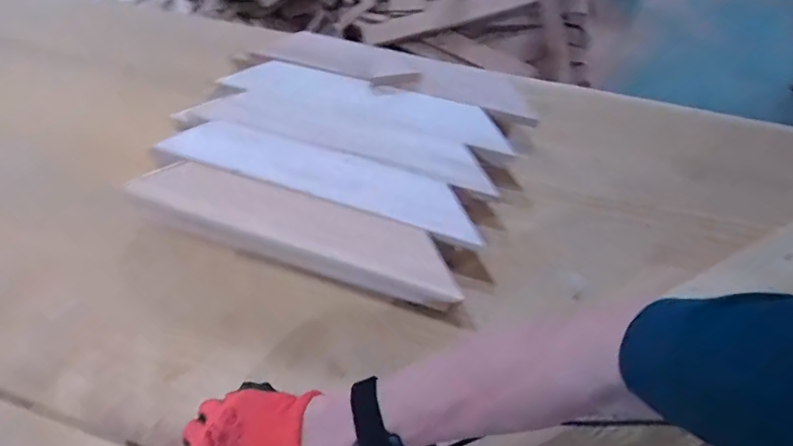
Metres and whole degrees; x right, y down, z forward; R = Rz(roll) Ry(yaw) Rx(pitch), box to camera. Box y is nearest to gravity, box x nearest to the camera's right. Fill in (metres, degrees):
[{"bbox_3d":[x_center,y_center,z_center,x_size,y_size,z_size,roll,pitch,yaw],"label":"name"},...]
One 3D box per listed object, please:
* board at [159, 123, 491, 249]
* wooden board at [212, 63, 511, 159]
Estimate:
[{"bbox_3d":[-0.081,-0.057,0.555,0.351,0.031,0.068,19,65,9],"label":"board"},{"bbox_3d":[-0.035,-0.152,0.631,0.362,0.028,0.063,18,65,9],"label":"wooden board"}]

